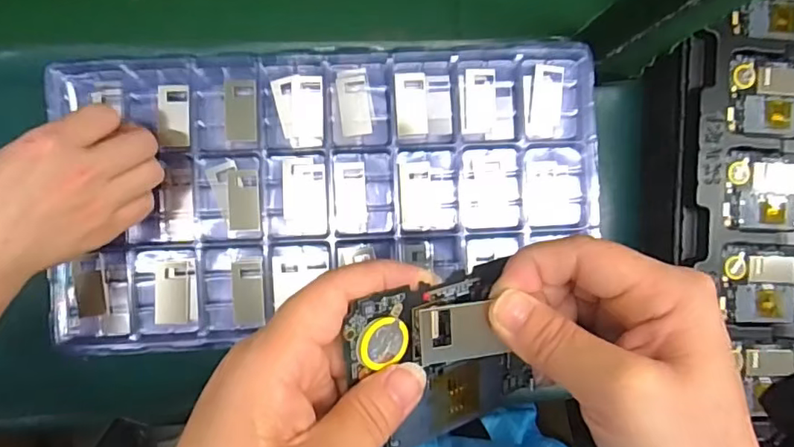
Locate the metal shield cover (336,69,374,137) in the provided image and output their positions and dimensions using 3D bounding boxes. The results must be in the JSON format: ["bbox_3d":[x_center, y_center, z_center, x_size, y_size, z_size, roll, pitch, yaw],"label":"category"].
[{"bbox_3d":[-0.030,-0.087,0.397,0.023,0.004,0.047,-8,89,-5],"label":"metal shield cover"}]

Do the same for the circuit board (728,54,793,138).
[{"bbox_3d":[0.353,-0.112,0.483,0.125,0.006,0.070,0,89,-5],"label":"circuit board"}]

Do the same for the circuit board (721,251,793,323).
[{"bbox_3d":[0.349,0.057,0.490,0.124,0.012,0.063,3,88,-5],"label":"circuit board"}]

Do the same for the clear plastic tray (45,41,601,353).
[{"bbox_3d":[-0.044,-0.025,0.393,0.378,0.024,0.196,-4,89,-5],"label":"clear plastic tray"}]

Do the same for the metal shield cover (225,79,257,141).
[{"bbox_3d":[-0.111,-0.081,0.389,0.023,0.004,0.043,0,89,-5],"label":"metal shield cover"}]

